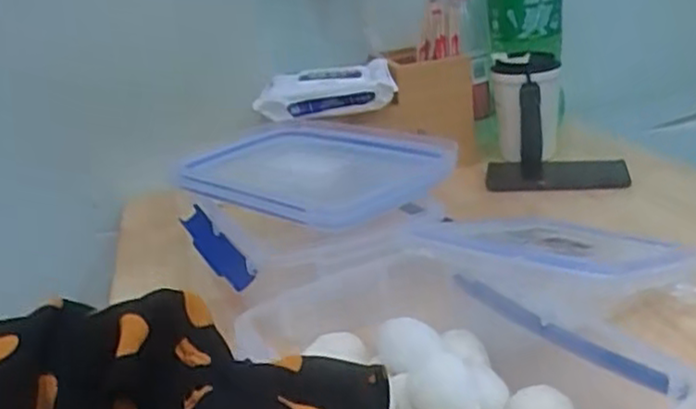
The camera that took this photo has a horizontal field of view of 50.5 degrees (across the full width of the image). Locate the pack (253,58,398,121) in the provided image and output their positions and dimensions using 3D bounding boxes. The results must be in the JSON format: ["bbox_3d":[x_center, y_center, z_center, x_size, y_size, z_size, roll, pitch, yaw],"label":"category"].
[{"bbox_3d":[-0.030,-0.142,0.926,0.173,0.047,0.078,-7,21,1],"label":"pack"}]

